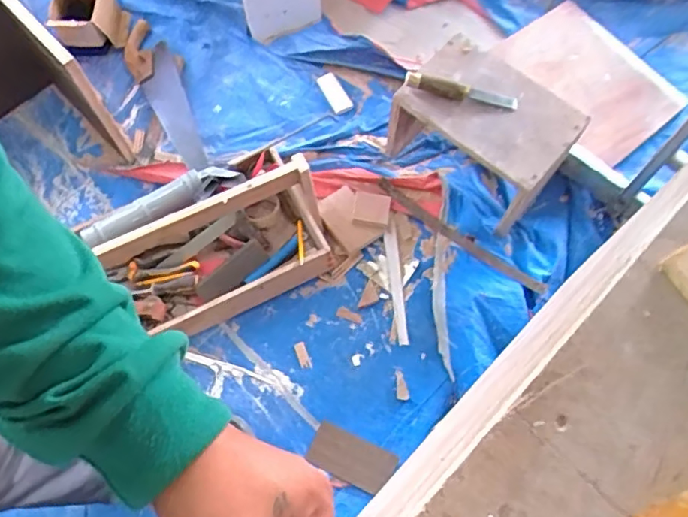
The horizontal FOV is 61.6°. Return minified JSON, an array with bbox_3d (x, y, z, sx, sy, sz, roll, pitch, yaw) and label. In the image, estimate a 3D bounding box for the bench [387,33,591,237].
[{"bbox_3d":[0.261,-0.235,1.115,0.332,0.214,0.226,42,74,14],"label":"bench"}]

